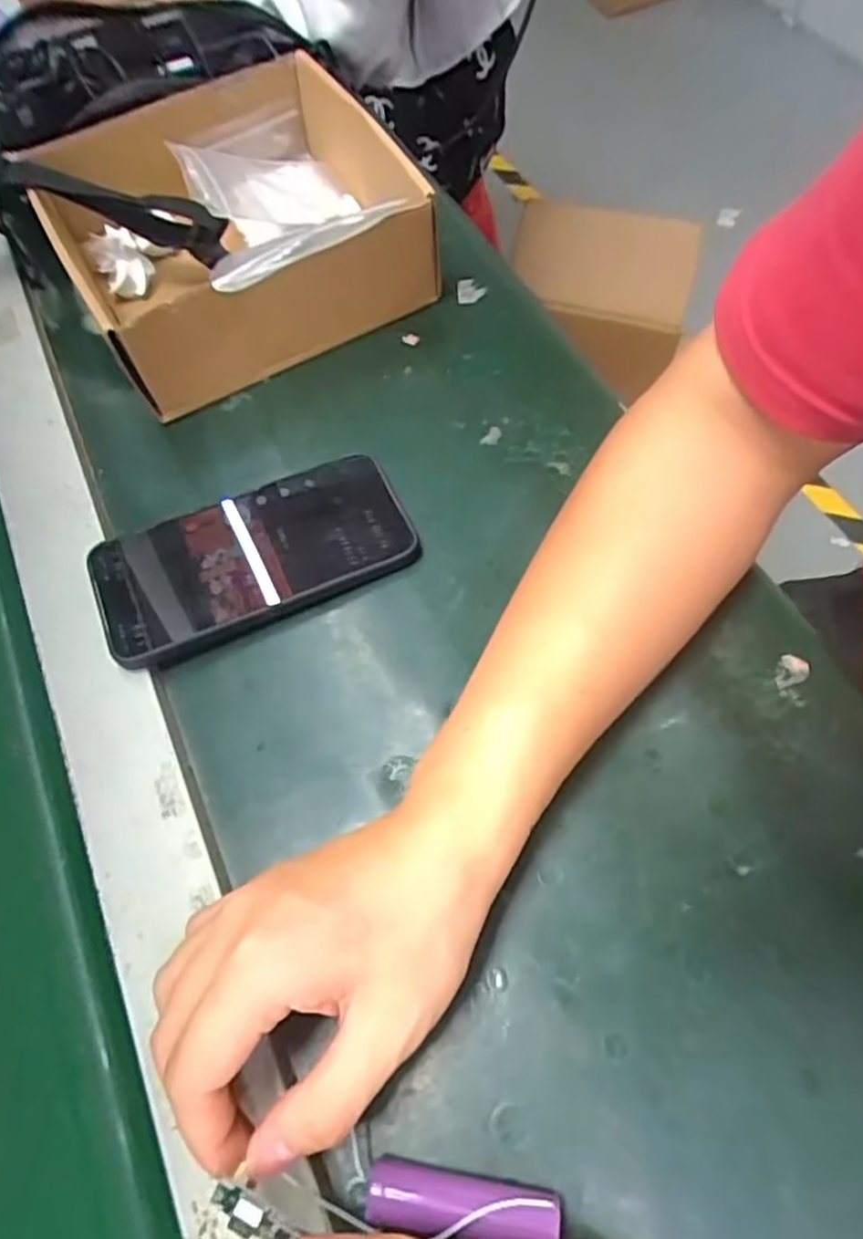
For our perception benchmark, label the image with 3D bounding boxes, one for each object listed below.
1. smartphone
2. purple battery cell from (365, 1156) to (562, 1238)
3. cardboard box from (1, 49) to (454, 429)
[{"bbox_3d":[-0.093,-0.035,0.384,0.161,0.017,0.079,-24,64,-8],"label":"smartphone"},{"bbox_3d":[0.011,0.203,0.253,0.065,0.019,0.017,5,64,6],"label":"purple battery cell"},{"bbox_3d":[-0.121,-0.252,0.467,0.217,0.085,0.216,-32,65,-12],"label":"cardboard box"}]

